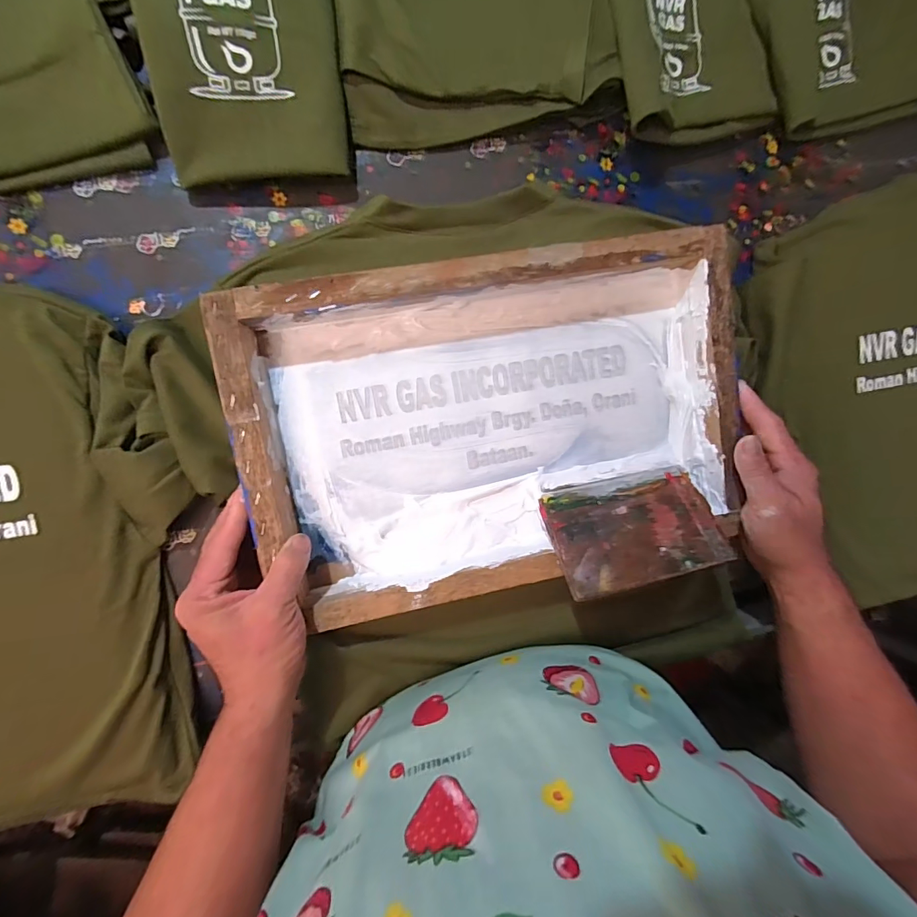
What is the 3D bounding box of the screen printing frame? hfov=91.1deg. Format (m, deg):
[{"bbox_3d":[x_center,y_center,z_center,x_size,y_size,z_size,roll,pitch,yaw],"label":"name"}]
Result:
[{"bbox_3d":[0.037,-0.029,0.393,0.418,0.046,0.268,-11,96,-8],"label":"screen printing frame"}]

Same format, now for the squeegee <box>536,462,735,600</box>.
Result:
[{"bbox_3d":[0.151,0.059,0.391,0.142,0.009,0.100,-11,57,-7],"label":"squeegee"}]

